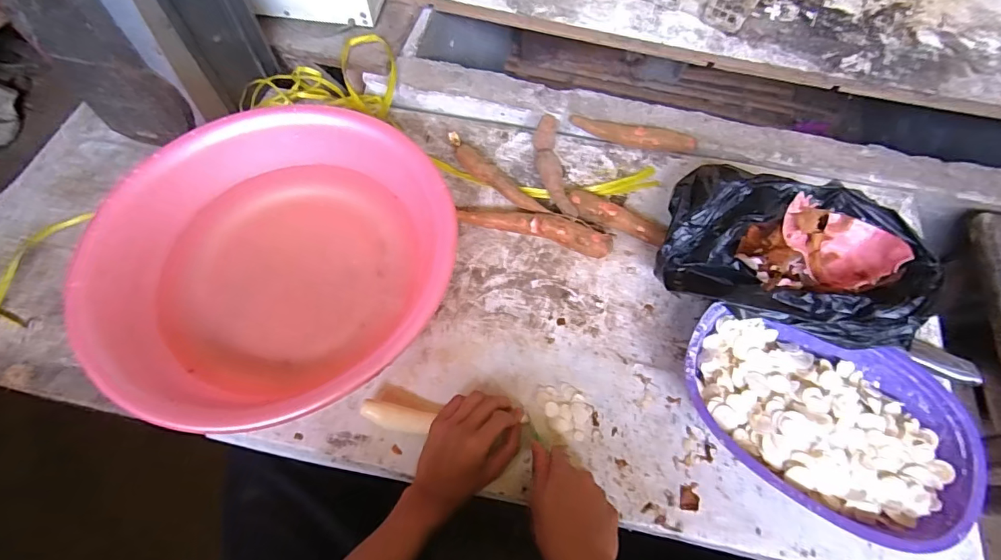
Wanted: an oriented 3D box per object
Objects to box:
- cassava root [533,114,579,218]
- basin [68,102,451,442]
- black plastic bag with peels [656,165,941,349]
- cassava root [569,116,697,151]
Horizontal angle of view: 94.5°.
[{"bbox_3d":[0.080,-0.169,0.705,0.039,0.027,0.187,-6,66,-4],"label":"cassava root"},{"bbox_3d":[-0.268,-0.037,0.576,0.406,0.114,0.382,1,66,-1],"label":"basin"},{"bbox_3d":[0.344,-0.031,0.576,0.281,0.118,0.194,32,69,12],"label":"black plastic bag with peels"},{"bbox_3d":[0.210,-0.233,0.743,0.195,0.028,0.036,12,66,4],"label":"cassava root"}]

